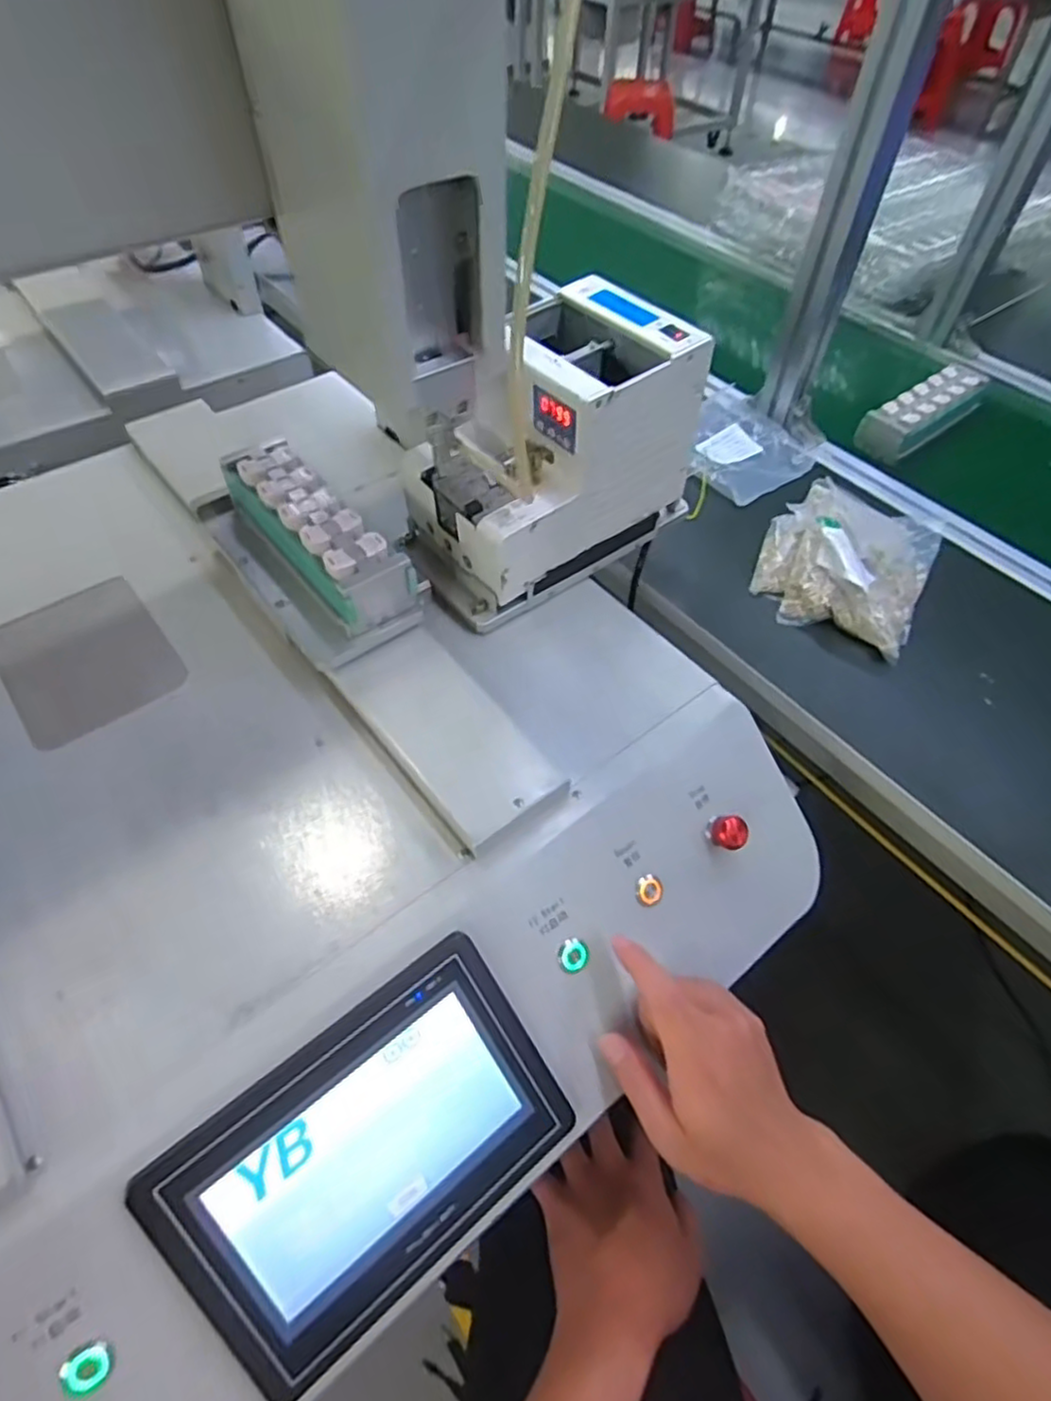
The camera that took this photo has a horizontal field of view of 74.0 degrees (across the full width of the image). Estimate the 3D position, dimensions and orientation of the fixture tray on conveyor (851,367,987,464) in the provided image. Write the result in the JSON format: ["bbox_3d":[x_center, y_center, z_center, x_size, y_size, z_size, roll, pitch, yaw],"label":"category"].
[{"bbox_3d":[0.480,-0.351,0.844,0.195,0.041,0.060,-34,61,-24],"label":"fixture tray on conveyor"}]

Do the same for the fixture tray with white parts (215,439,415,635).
[{"bbox_3d":[-0.159,-0.127,0.522,0.061,0.045,0.193,-33,60,-23],"label":"fixture tray with white parts"}]

